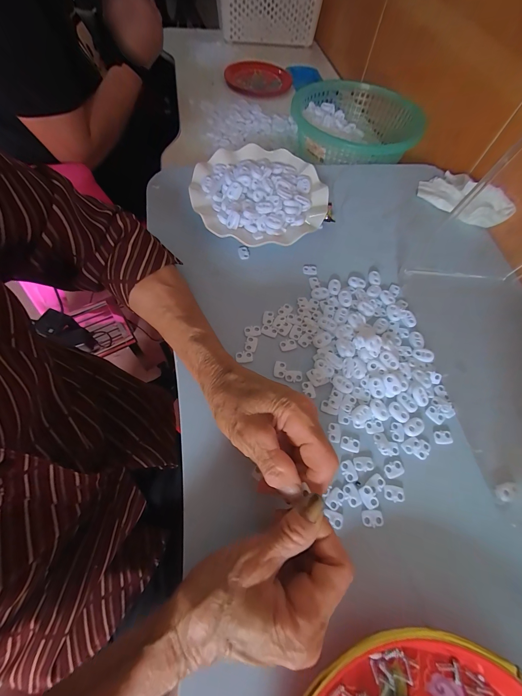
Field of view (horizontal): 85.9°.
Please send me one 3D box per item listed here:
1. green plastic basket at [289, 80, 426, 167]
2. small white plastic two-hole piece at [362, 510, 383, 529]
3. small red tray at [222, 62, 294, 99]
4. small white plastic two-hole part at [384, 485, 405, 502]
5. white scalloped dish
[{"bbox_3d":[0.181,-0.423,0.536,0.220,0.070,0.283,23,64,8],"label":"green plastic basket"},{"bbox_3d":[0.096,0.146,0.241,0.018,0.004,0.012,0,63,-4],"label":"small white plastic two-hole piece"},{"bbox_3d":[0.000,-0.688,0.724,0.189,0.030,0.174,-21,66,-14],"label":"small red tray"},{"bbox_3d":[0.120,0.130,0.250,0.018,0.004,0.013,13,63,3],"label":"small white plastic two-hole part"},{"bbox_3d":[-0.003,-0.204,0.388,0.178,0.045,0.174,2,63,-3],"label":"white scalloped dish"}]

